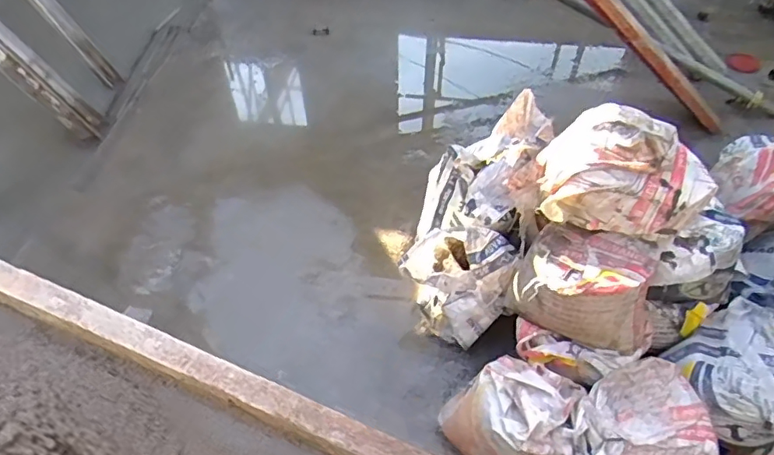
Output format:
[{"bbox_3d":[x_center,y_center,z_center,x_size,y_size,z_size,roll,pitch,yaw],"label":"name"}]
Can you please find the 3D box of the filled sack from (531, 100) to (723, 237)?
[{"bbox_3d":[0.633,-0.153,1.426,0.430,0.206,0.295,22,52,19],"label":"filled sack"}]

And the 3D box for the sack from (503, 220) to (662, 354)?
[{"bbox_3d":[0.528,0.159,1.416,0.373,0.236,0.261,16,51,14],"label":"sack"}]

